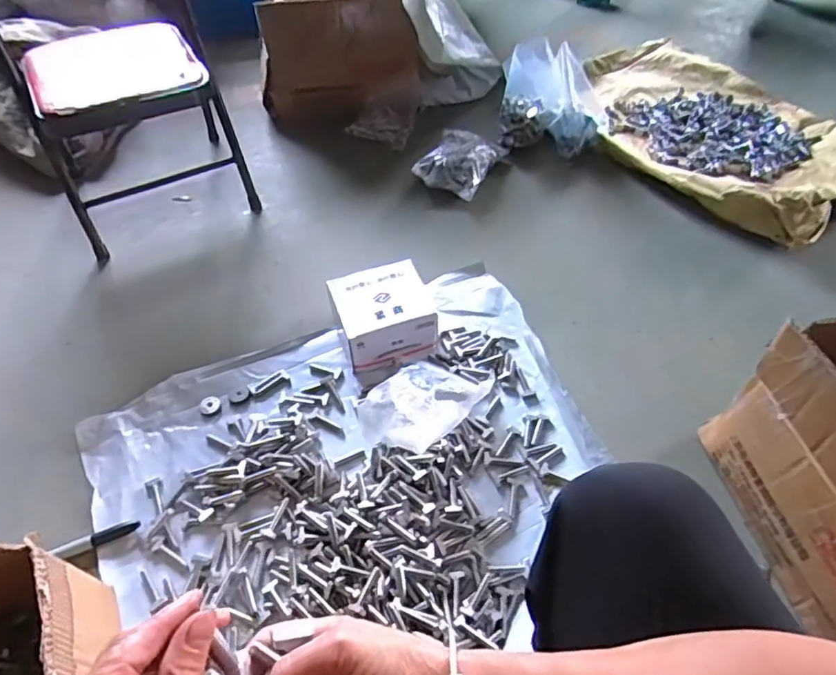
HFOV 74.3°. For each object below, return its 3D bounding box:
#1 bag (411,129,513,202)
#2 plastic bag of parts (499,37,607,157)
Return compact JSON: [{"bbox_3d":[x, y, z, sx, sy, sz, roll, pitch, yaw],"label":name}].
[{"bbox_3d":[0.092,-0.376,1.162,0.138,0.053,0.185,26,57,21],"label":"bag"},{"bbox_3d":[0.291,-0.509,1.179,0.225,0.167,0.140,13,53,12],"label":"plastic bag of parts"}]

